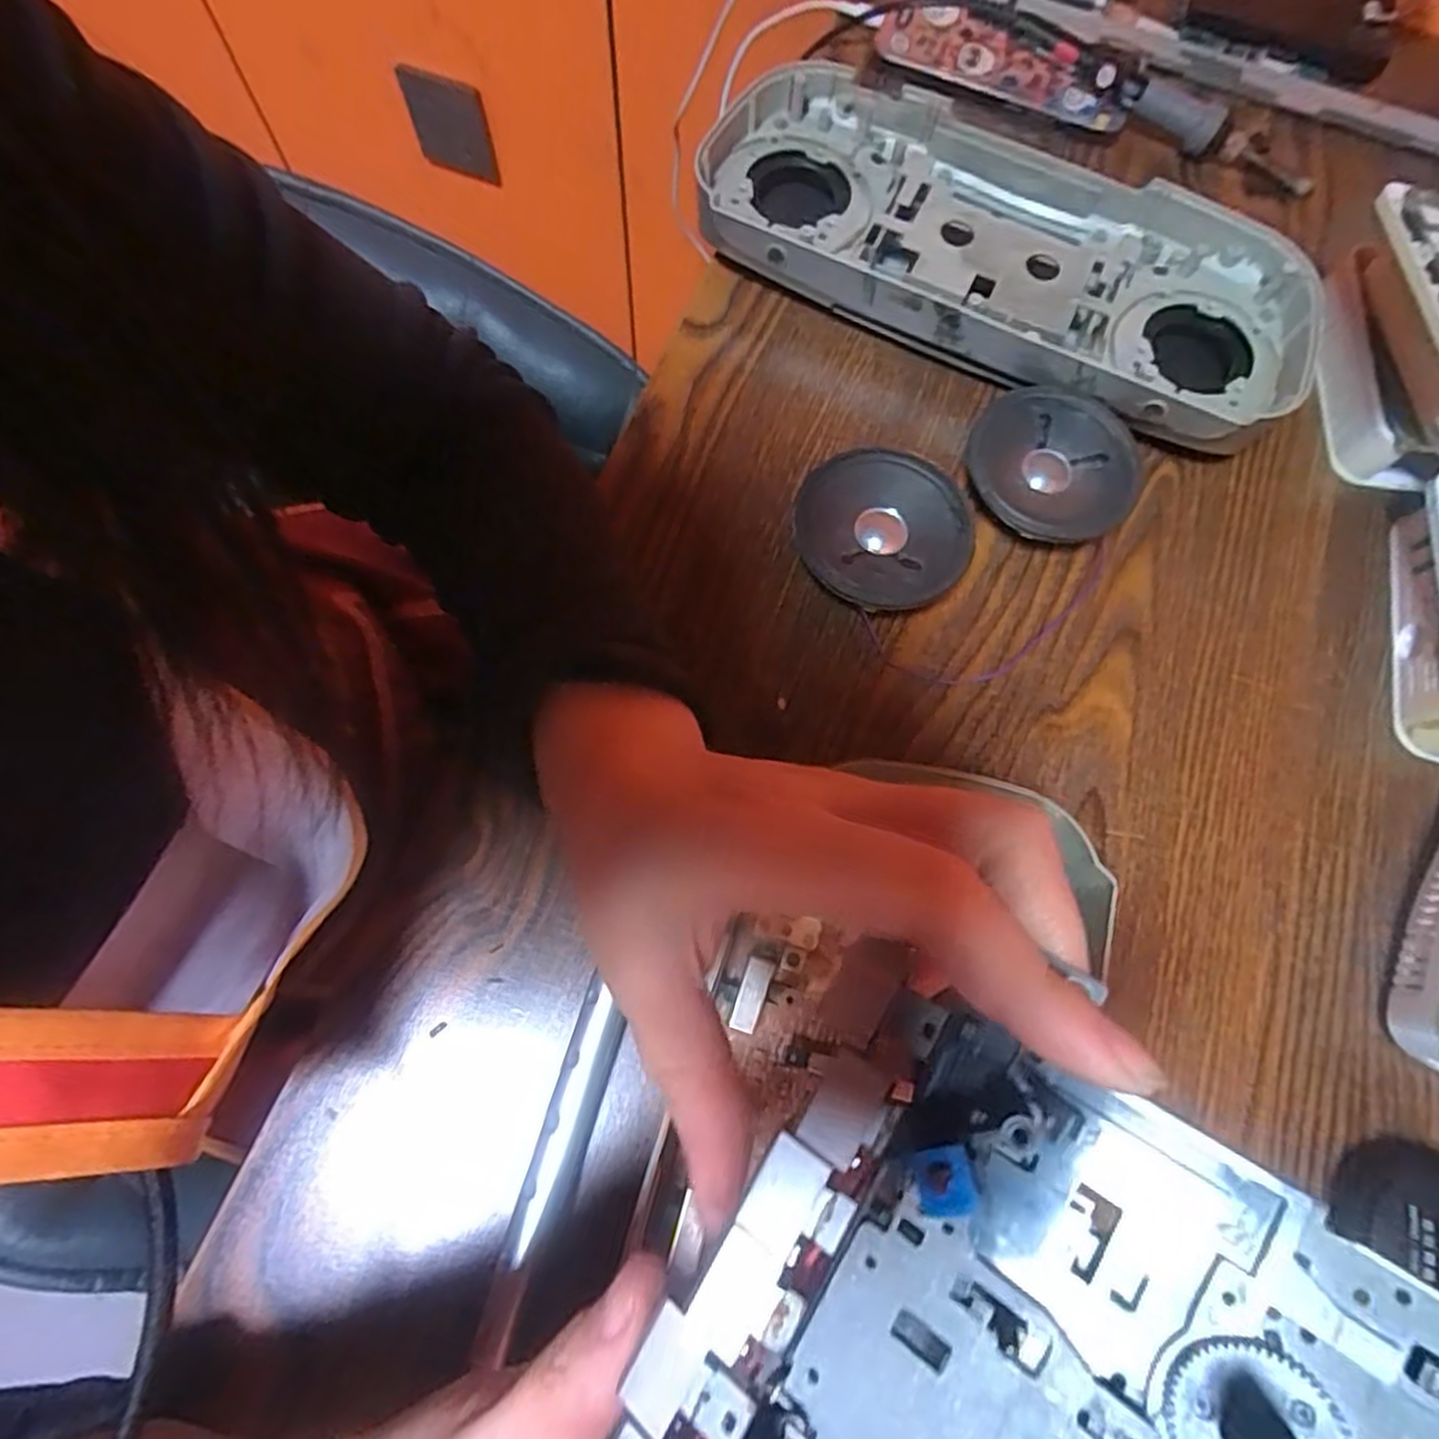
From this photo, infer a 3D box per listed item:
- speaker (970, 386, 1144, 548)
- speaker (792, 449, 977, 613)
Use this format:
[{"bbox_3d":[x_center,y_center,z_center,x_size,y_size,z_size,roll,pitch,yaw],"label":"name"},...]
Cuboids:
[{"bbox_3d":[0.141,-0.105,0.318,0.069,0.028,0.067,25,74,5],"label":"speaker"},{"bbox_3d":[0.068,-0.077,0.307,0.070,0.027,0.071,1,73,-3],"label":"speaker"}]

